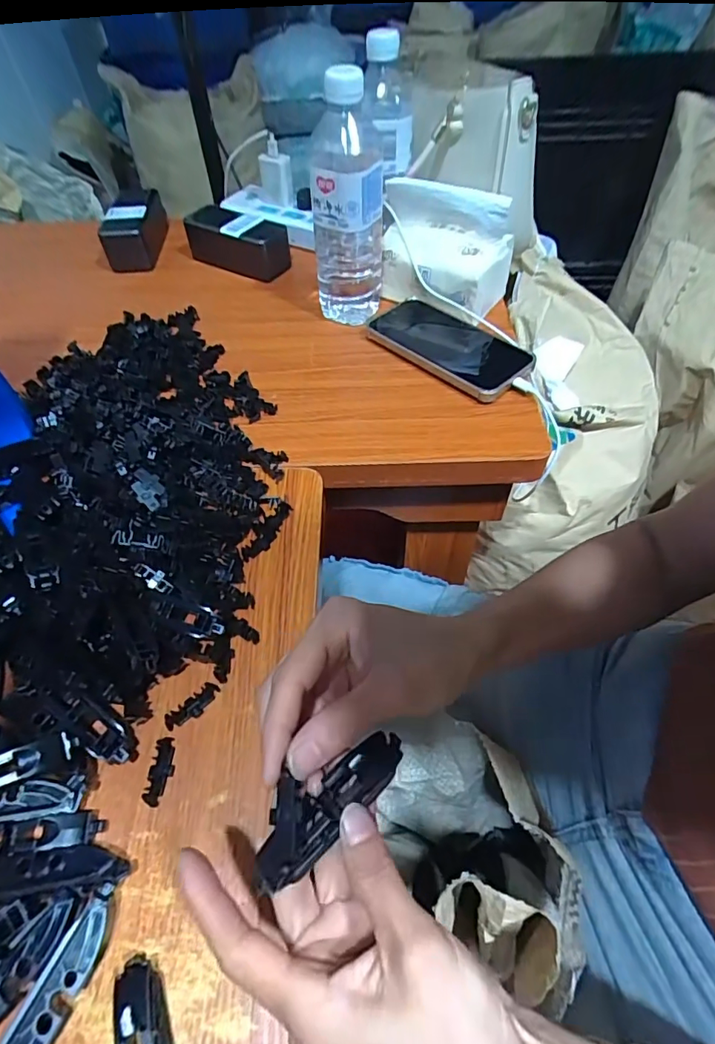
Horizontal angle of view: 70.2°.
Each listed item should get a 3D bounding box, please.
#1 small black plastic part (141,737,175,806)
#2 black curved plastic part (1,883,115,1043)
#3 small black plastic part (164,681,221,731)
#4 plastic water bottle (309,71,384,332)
[{"bbox_3d":[-0.114,0.144,0.295,0.013,0.005,0.035,3,54,4],"label":"small black plastic part"},{"bbox_3d":[-0.136,0.215,0.234,0.018,0.020,0.078,19,56,15],"label":"black curved plastic part"},{"bbox_3d":[-0.102,0.114,0.315,0.014,0.006,0.036,34,61,24],"label":"small black plastic part"},{"bbox_3d":[-0.009,-0.299,0.489,0.068,0.214,0.065,-1,53,1],"label":"plastic water bottle"}]

